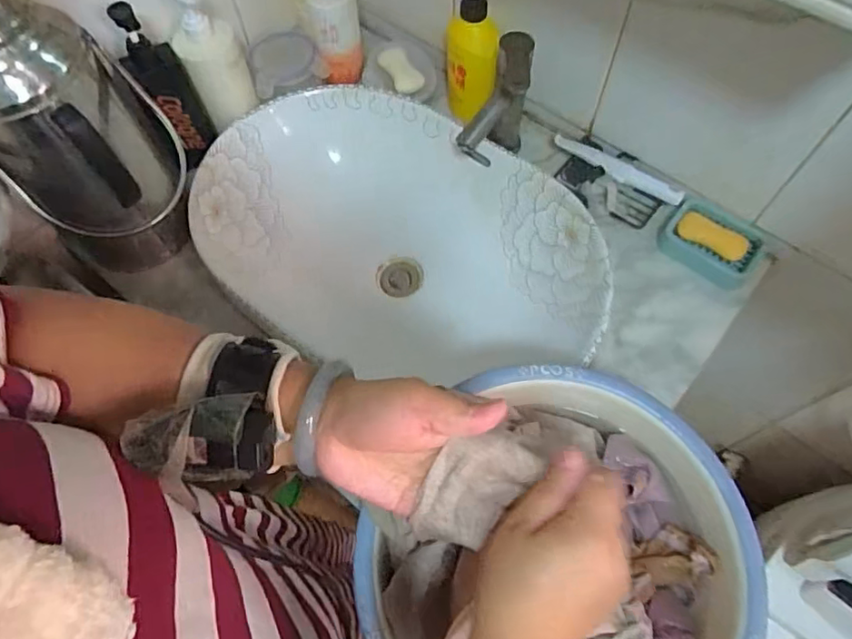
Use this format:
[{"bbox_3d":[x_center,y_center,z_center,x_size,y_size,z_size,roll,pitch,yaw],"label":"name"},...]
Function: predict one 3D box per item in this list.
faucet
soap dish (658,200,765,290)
[{"bbox_3d":[0.093,-0.268,0.755,0.068,0.153,0.133,18,66,8],"label":"faucet"},{"bbox_3d":[0.373,-0.101,0.749,0.120,0.028,0.082,38,71,16],"label":"soap dish"}]

